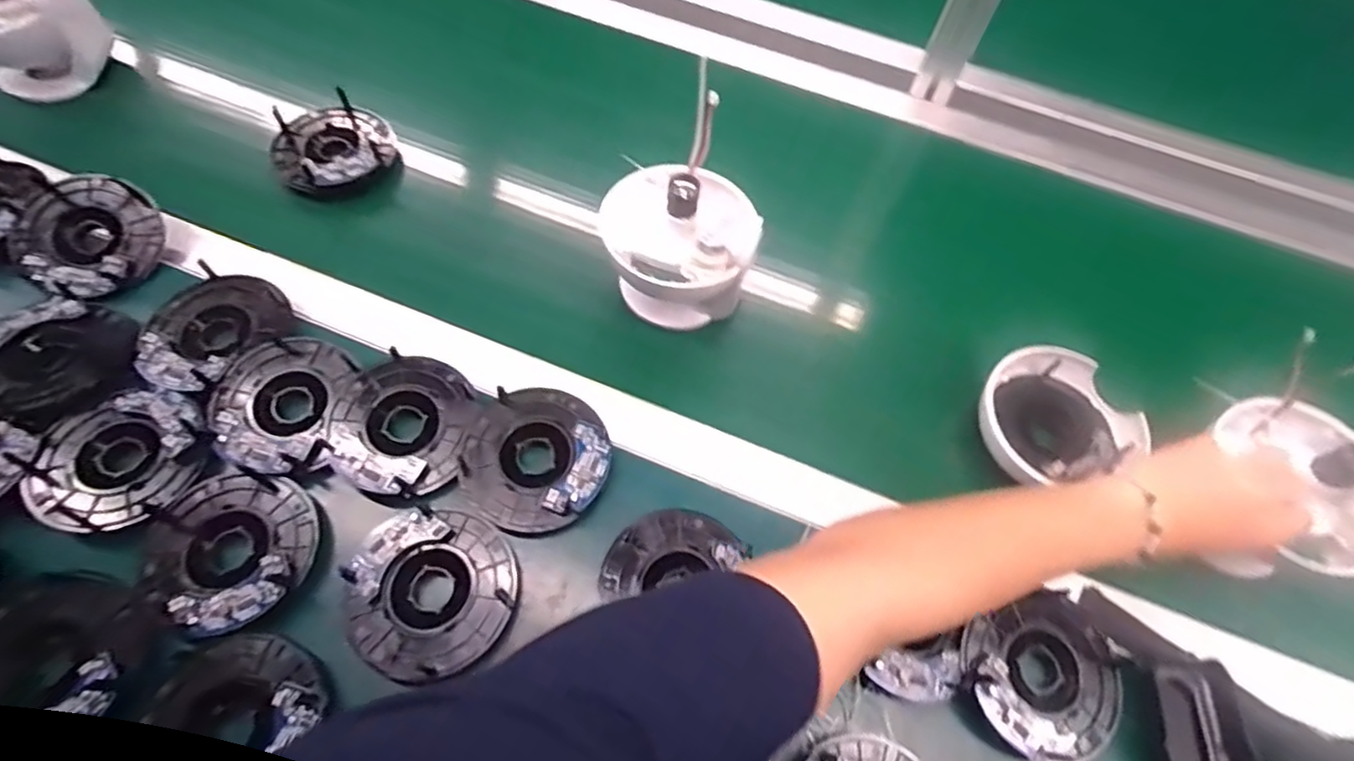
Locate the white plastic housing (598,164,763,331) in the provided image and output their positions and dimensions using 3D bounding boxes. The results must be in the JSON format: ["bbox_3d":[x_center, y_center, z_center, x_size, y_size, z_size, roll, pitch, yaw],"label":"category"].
[{"bbox_3d":[-0.002,-0.112,0.513,0.110,0.106,0.116,1,64,-3],"label":"white plastic housing"}]

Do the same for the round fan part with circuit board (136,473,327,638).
[{"bbox_3d":[-0.287,0.106,0.415,0.100,0.022,0.096,1,64,-3],"label":"round fan part with circuit board"}]

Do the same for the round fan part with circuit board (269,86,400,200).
[{"bbox_3d":[-0.310,-0.214,0.585,0.102,0.039,0.095,1,64,-3],"label":"round fan part with circuit board"}]

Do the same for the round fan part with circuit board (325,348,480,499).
[{"bbox_3d":[-0.194,0.028,0.458,0.093,0.009,0.102,8,64,1],"label":"round fan part with circuit board"}]

